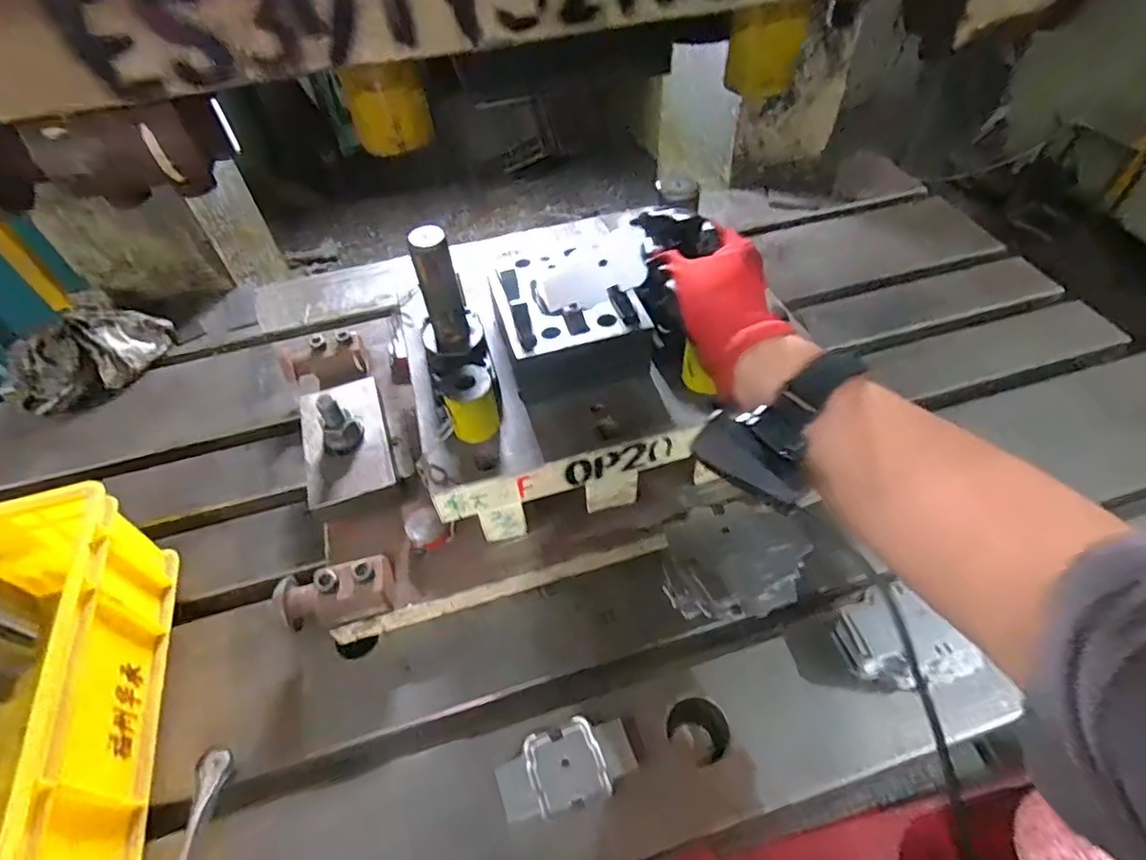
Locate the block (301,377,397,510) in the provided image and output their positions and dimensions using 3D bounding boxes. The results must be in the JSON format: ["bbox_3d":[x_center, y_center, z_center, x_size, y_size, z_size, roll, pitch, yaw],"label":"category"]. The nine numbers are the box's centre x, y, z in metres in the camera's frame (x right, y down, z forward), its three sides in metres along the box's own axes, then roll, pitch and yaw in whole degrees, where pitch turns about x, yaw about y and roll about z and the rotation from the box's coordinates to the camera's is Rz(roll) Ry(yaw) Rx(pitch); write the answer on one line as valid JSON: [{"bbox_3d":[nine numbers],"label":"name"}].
[{"bbox_3d":[-0.228,-0.002,0.574,0.083,0.061,0.151,-17,52,-10],"label":"block"}]

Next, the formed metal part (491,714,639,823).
[{"bbox_3d":[-0.005,0.261,0.449,0.103,0.011,0.056,-18,52,-11],"label":"formed metal part"}]

